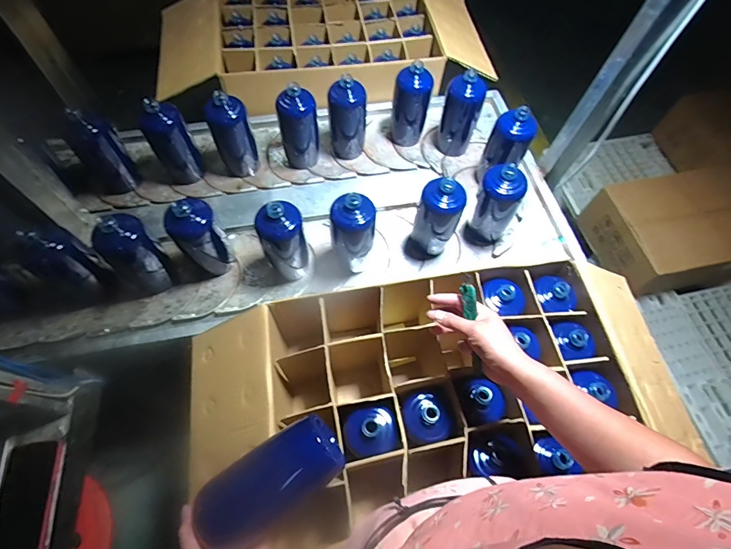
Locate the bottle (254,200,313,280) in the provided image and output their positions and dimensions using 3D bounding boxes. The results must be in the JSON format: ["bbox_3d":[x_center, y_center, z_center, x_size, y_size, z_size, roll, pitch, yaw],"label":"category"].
[{"bbox_3d":[-0.145,-0.064,0.711,0.065,0.178,0.074,25,63,10],"label":"bottle"}]

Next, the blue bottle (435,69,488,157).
[{"bbox_3d":[0.224,-0.380,0.914,0.086,0.202,0.077,19,62,7],"label":"blue bottle"}]

